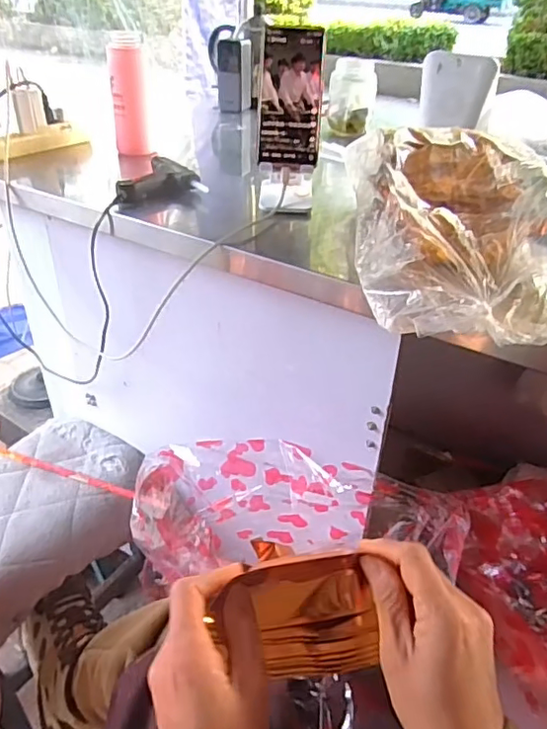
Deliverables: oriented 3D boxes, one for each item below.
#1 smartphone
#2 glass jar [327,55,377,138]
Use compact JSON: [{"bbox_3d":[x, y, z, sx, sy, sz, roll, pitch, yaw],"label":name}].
[{"bbox_3d":[0.020,-0.308,0.647,0.070,0.150,0.012,4,8,2],"label":"smartphone"},{"bbox_3d":[0.136,-0.461,0.966,0.081,0.113,0.081,5,36,4],"label":"glass jar"}]

